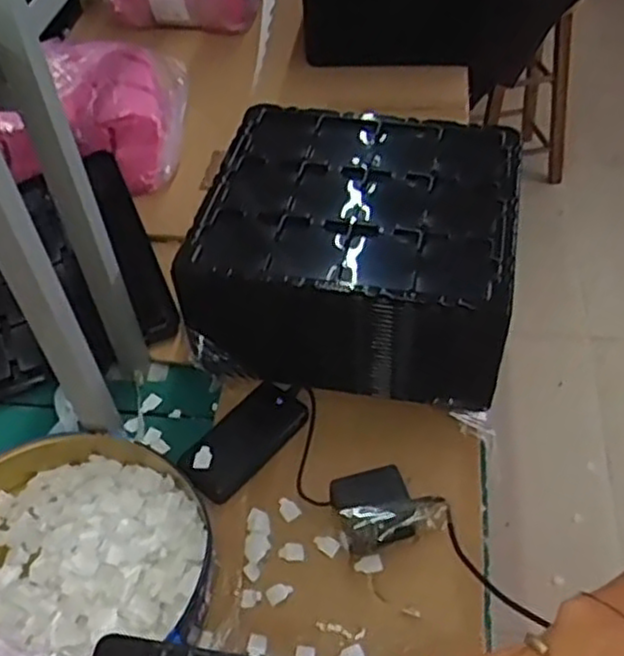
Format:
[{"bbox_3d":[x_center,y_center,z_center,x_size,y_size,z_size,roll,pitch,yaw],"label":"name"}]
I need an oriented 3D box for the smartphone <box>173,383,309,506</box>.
[{"bbox_3d":[-0.079,0.129,0.875,0.080,0.014,0.163,36,57,19],"label":"smartphone"}]

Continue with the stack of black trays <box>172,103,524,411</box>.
[{"bbox_3d":[0.061,-0.102,0.959,0.370,0.176,0.333,7,48,10],"label":"stack of black trays"}]

